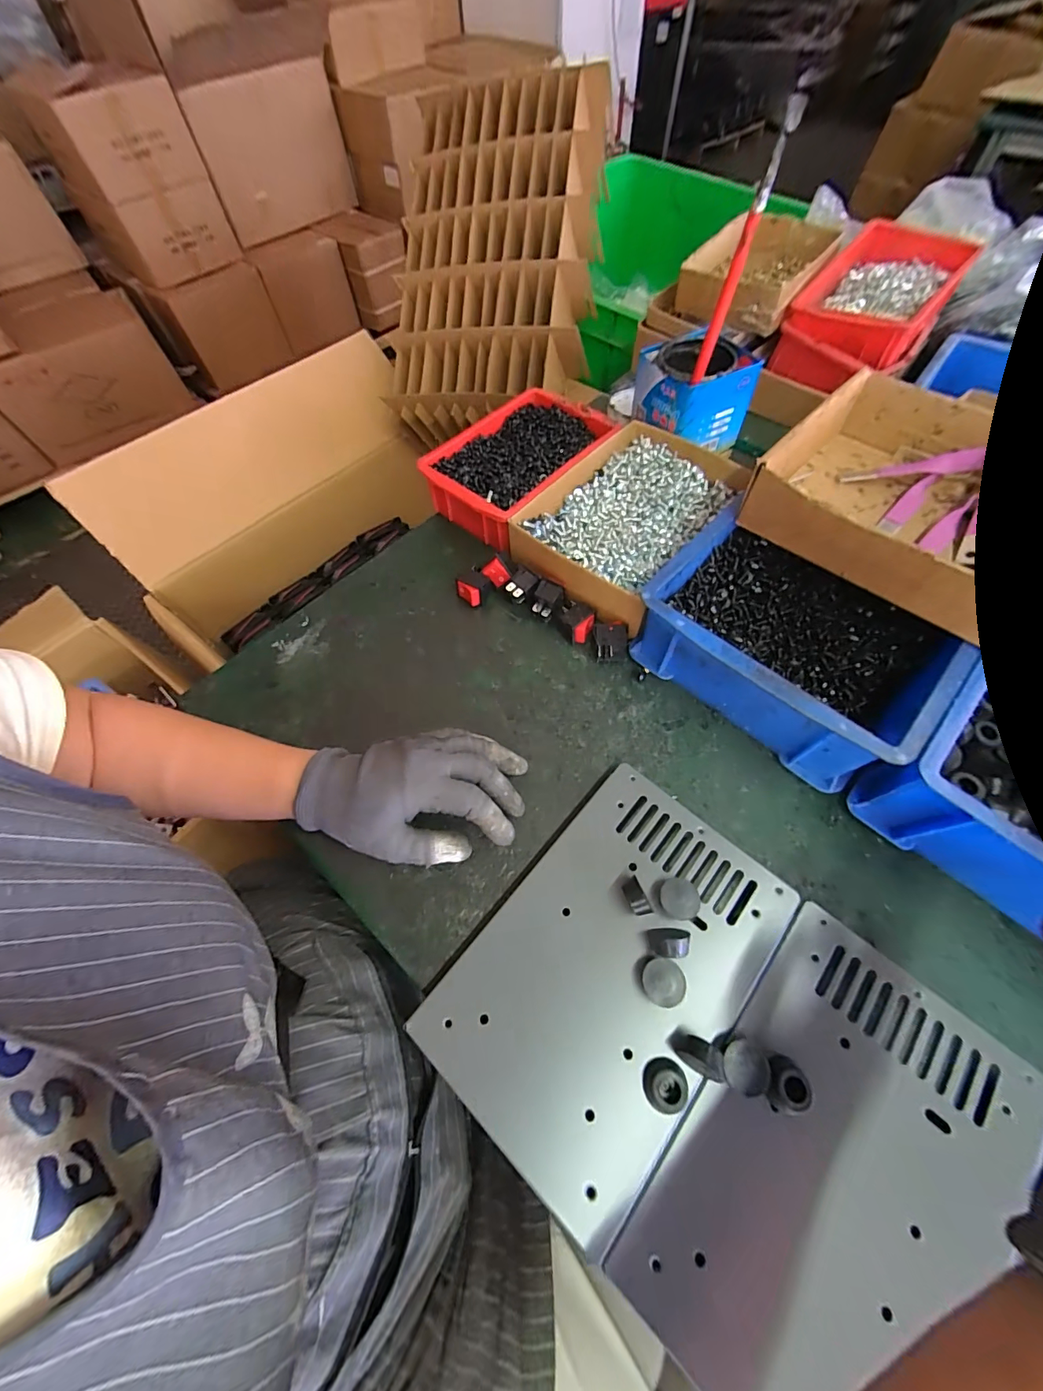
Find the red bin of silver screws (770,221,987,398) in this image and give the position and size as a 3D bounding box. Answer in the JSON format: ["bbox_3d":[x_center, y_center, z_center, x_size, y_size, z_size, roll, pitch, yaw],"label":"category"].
[{"bbox_3d":[0.424,-0.468,0.543,0.135,0.085,0.208,37,68,21],"label":"red bin of silver screws"}]

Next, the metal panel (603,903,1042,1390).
[{"bbox_3d":[0.170,0.254,0.241,0.141,0.015,0.225,37,68,21],"label":"metal panel"}]

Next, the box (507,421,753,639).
[{"bbox_3d":[0.110,-0.178,0.458,0.151,0.058,0.223,35,67,20],"label":"box"}]

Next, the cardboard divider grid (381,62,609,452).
[{"bbox_3d":[-0.040,-0.683,0.700,0.313,0.094,0.509,4,88,20],"label":"cardboard divider grid"}]

